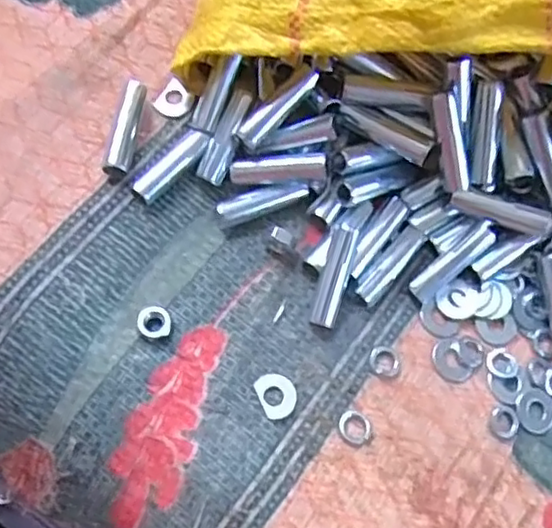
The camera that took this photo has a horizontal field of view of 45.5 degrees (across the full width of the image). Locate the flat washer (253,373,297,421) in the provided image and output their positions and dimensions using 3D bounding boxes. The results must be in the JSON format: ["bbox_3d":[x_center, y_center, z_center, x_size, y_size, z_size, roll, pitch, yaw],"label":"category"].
[{"bbox_3d":[0.001,0.053,0.266,0.015,0.004,0.019,-21,76,-13],"label":"flat washer"}]

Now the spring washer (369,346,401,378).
[{"bbox_3d":[0.047,0.042,0.281,0.013,0.004,0.013,2,72,-6],"label":"spring washer"}]

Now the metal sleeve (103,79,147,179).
[{"bbox_3d":[-0.064,-0.059,0.286,0.010,0.009,0.044,13,71,-2],"label":"metal sleeve"}]

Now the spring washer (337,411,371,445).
[{"bbox_3d":[0.032,0.067,0.269,0.013,0.004,0.013,2,72,-6],"label":"spring washer"}]

